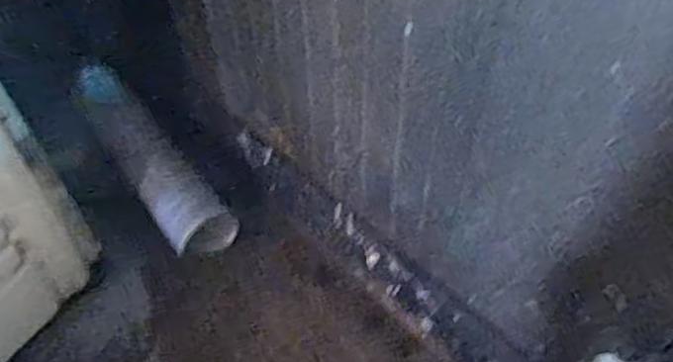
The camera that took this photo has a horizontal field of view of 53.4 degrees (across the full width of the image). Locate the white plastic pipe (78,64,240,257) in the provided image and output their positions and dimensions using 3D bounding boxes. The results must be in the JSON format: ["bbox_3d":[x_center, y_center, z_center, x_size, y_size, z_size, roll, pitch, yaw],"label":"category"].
[{"bbox_3d":[-0.205,-0.021,0.744,0.066,0.056,0.268,-33,59,-17],"label":"white plastic pipe"}]

